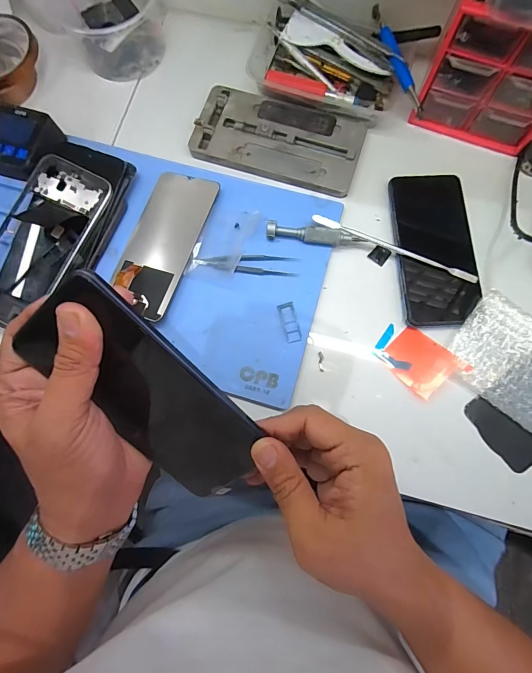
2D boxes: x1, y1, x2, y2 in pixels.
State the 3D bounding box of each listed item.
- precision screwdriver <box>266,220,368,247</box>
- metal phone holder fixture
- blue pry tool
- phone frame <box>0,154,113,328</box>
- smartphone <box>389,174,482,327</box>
[{"bbox_3d":[0.048,-0.100,0.364,0.095,0.016,0.016,9,79,3],"label":"precision screwdriver"},{"bbox_3d":[0.012,-0.216,0.393,0.179,0.010,0.092,17,79,4],"label":"metal phone holder fixture"},{"bbox_3d":[0.135,-0.285,0.374,0.014,0.012,0.131,-19,79,-3],"label":"blue pry tool"},{"bbox_3d":[-0.221,-0.092,0.351,0.079,0.011,0.168,28,87,5],"label":"phone frame"},{"bbox_3d":[0.171,-0.092,0.365,0.076,0.015,0.164,-2,79,0],"label":"smartphone"}]

